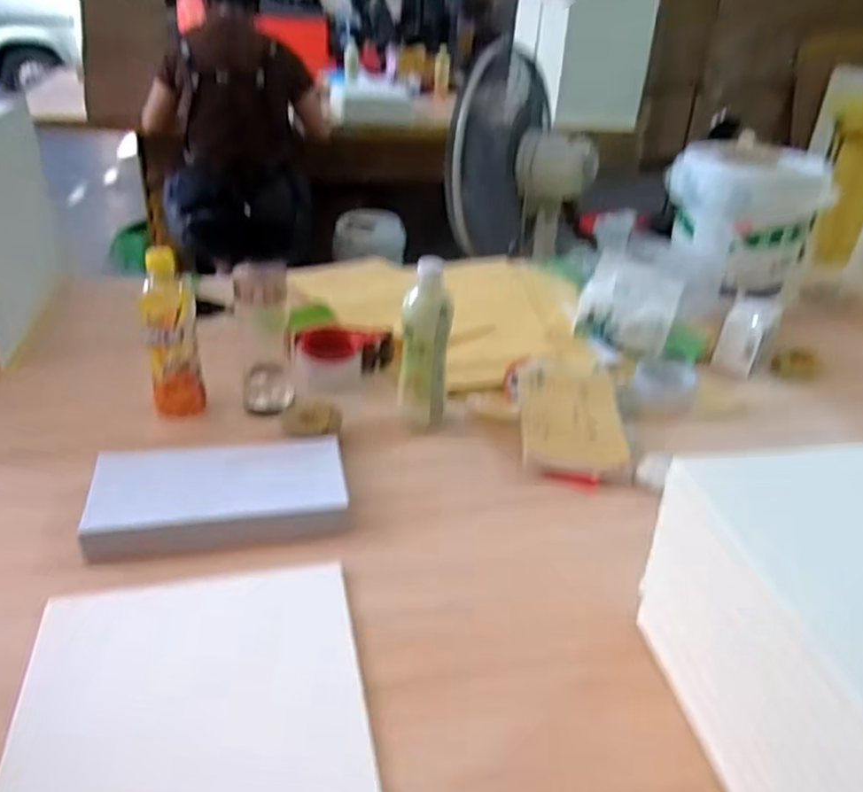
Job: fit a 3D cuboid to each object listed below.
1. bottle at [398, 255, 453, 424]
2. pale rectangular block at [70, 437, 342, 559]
[{"bbox_3d":[-0.008,-0.061,0.847,0.050,0.199,0.058,-23,41,-37],"label":"bottle"},{"bbox_3d":[-0.218,0.098,0.720,0.253,0.031,0.137,-5,33,-15],"label":"pale rectangular block"}]

